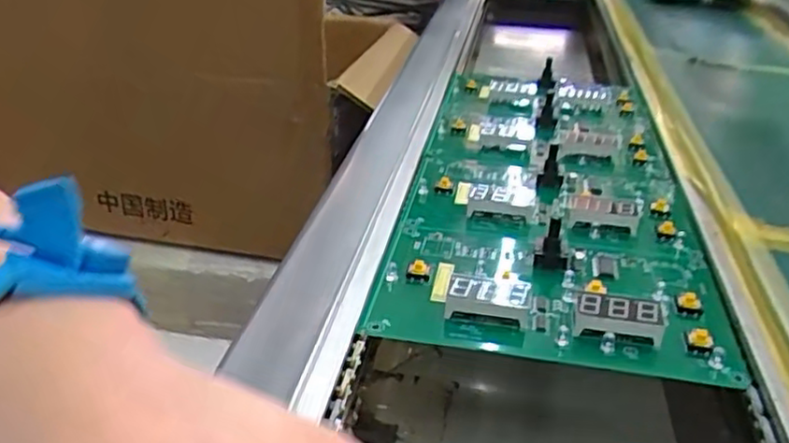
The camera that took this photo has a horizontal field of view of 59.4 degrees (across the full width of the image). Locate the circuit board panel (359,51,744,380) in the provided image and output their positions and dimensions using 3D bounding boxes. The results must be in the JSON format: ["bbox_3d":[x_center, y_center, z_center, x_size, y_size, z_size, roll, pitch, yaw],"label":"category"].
[{"bbox_3d":[0.098,-0.035,0.459,0.161,0.022,0.372,5,29,9],"label":"circuit board panel"}]

